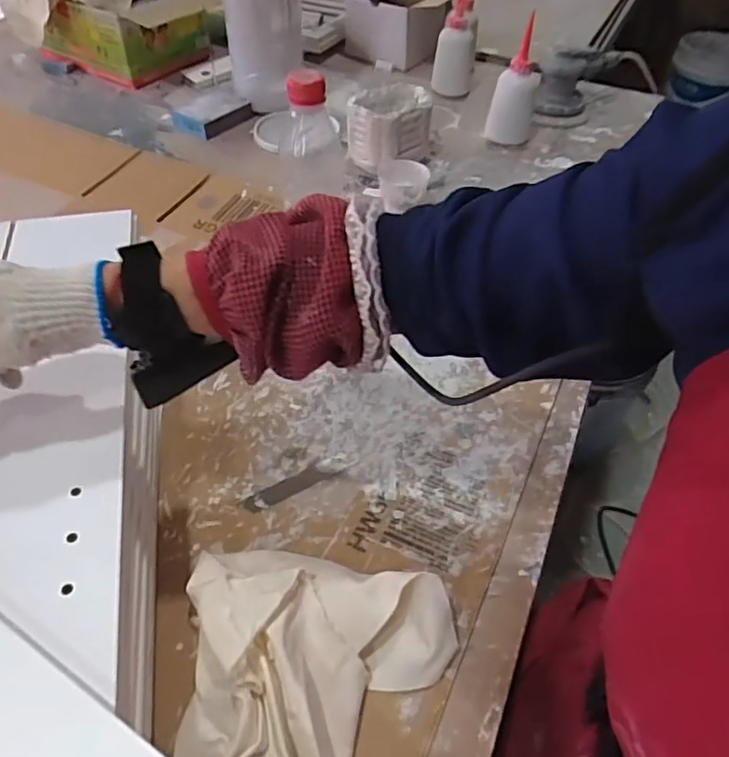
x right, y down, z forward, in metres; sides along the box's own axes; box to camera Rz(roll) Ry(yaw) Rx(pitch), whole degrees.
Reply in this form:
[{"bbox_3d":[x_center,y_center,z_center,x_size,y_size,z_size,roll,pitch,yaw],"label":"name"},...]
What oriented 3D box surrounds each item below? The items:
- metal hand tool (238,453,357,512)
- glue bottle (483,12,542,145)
[{"bbox_3d":[-0.053,0.084,0.504,0.100,0.004,0.020,-23,53,-21],"label":"metal hand tool"},{"bbox_3d":[0.225,-0.436,0.893,0.066,0.151,0.075,16,49,11],"label":"glue bottle"}]

